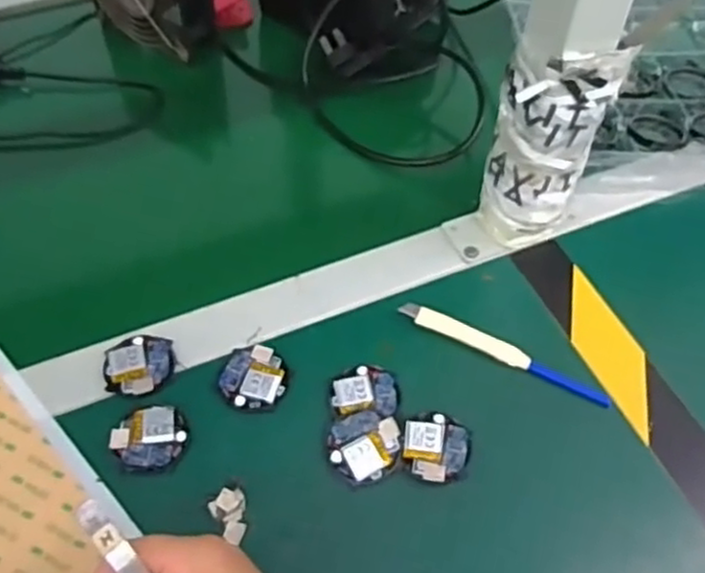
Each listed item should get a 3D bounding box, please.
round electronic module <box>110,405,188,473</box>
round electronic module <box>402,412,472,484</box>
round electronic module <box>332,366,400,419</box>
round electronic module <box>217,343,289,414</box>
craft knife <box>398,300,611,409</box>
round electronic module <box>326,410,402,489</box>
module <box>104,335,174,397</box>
[{"bbox_3d":[-0.117,0.089,0.420,0.039,0.005,0.041,0,54,0],"label":"round electronic module"},{"bbox_3d":[0.049,0.094,0.420,0.039,0.005,0.041,0,54,0],"label":"round electronic module"},{"bbox_3d":[0.009,0.063,0.437,0.039,0.009,0.035,7,54,5],"label":"round electronic module"},{"bbox_3d":[-0.060,0.057,0.445,0.041,0.006,0.043,0,54,0],"label":"round electronic module"},{"bbox_3d":[0.097,0.041,0.463,0.139,0.005,0.016,22,57,15],"label":"craft knife"},{"bbox_3d":[0.006,0.092,0.417,0.041,0.011,0.039,0,54,0],"label":"round electronic module"},{"bbox_3d":[-0.133,0.049,0.448,0.041,0.006,0.041,0,54,0],"label":"module"}]

